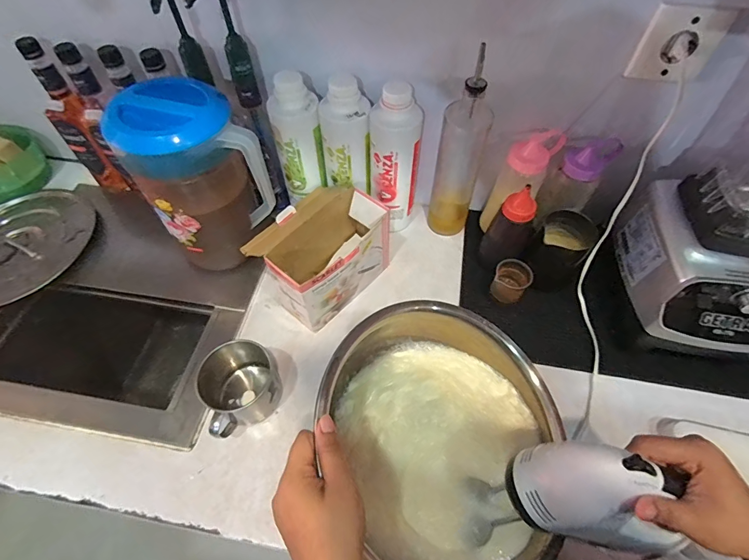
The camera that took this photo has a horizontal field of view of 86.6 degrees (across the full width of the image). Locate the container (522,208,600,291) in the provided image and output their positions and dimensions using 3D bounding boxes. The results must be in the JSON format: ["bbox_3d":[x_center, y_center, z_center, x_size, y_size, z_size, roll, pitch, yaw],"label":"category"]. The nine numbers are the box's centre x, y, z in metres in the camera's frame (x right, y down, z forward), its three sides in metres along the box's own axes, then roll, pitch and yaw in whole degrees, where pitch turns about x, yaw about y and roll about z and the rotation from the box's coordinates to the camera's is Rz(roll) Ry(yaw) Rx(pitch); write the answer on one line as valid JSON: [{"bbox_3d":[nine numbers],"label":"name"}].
[{"bbox_3d":[0.294,-0.044,0.646,0.079,0.114,0.080,0,56,-1],"label":"container"}]

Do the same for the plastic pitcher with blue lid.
[{"bbox_3d":[-0.250,-0.129,0.595,0.155,0.268,0.144,-29,61,-19],"label":"plastic pitcher with blue lid"}]

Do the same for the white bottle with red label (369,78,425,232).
[{"bbox_3d":[0.036,-0.197,0.650,0.080,0.243,0.093,7,56,4],"label":"white bottle with red label"}]

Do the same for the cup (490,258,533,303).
[{"bbox_3d":[0.211,0.004,0.620,0.052,0.054,0.052,0,56,-1],"label":"cup"}]

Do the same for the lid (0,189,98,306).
[{"bbox_3d":[-0.637,-0.061,0.709,0.251,0.037,0.251,0,56,-1],"label":"lid"}]

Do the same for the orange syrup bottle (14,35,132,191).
[{"bbox_3d":[-0.527,-0.275,0.710,0.068,0.258,0.053,2,56,0],"label":"orange syrup bottle"}]

